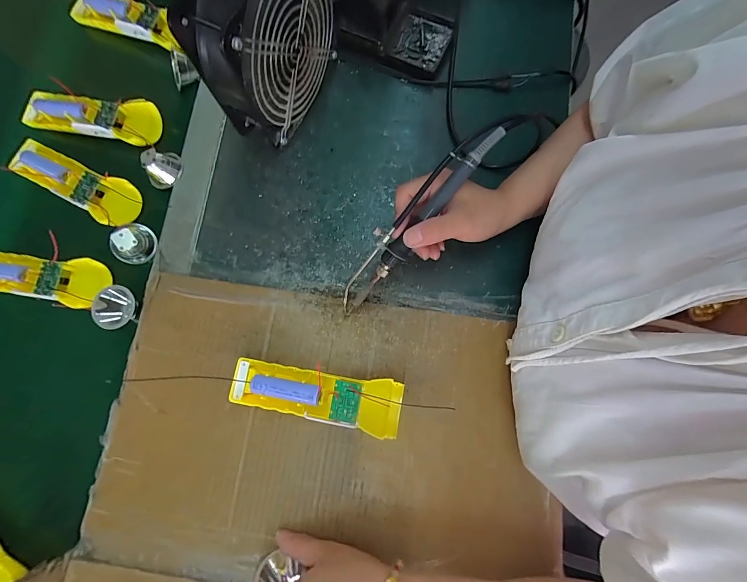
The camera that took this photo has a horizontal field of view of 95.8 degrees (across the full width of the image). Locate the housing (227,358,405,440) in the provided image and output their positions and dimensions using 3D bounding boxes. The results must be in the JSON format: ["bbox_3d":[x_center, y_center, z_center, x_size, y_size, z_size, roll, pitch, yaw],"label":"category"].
[{"bbox_3d":[-0.054,0.096,0.318,0.159,0.032,0.046,10,79,2],"label":"housing"}]

